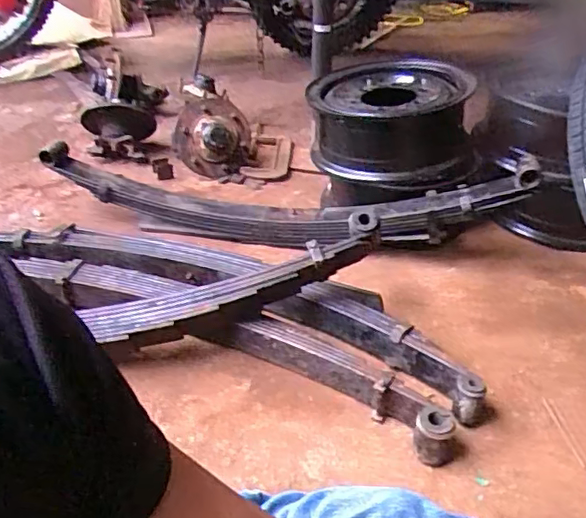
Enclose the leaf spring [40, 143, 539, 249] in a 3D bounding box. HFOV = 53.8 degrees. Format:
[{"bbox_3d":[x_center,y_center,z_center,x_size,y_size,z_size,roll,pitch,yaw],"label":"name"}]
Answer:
[{"bbox_3d":[-0.067,-0.167,1.411,1.163,0.274,0.098,9,36,11],"label":"leaf spring"}]

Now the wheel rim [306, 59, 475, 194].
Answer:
[{"bbox_3d":[0.250,-0.359,1.489,0.392,0.208,0.390,3,36,2],"label":"wheel rim"}]

